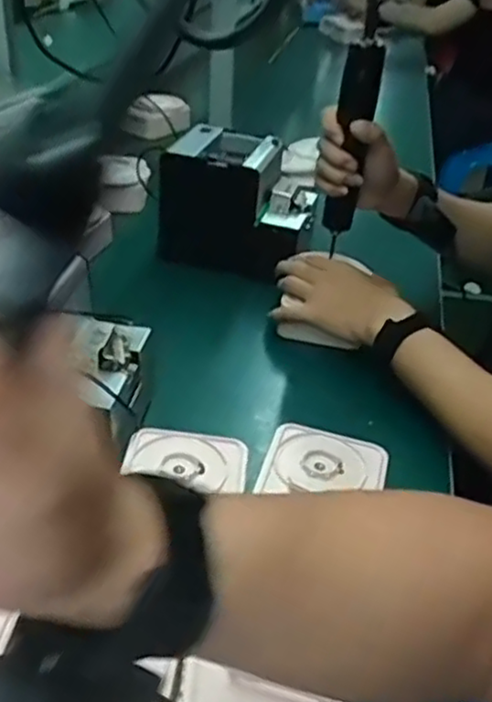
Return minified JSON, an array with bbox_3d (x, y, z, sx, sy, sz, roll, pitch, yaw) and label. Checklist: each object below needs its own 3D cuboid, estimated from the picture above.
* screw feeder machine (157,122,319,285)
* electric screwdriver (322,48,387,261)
[{"bbox_3d":[-0.005,-0.192,0.932,0.190,0.150,0.133,11,34,7],"label":"screw feeder machine"},{"bbox_3d":[0.108,-0.210,0.743,0.035,0.212,0.040,5,34,-2],"label":"electric screwdriver"}]

